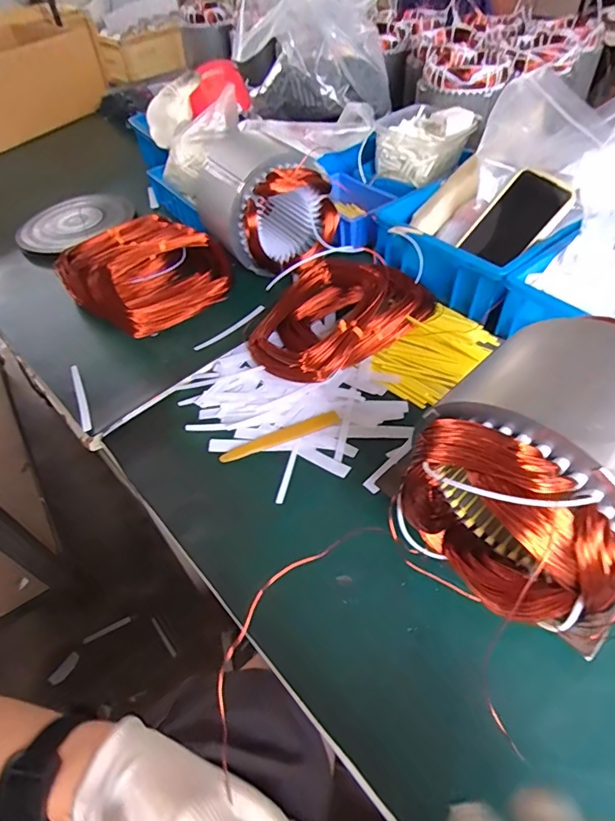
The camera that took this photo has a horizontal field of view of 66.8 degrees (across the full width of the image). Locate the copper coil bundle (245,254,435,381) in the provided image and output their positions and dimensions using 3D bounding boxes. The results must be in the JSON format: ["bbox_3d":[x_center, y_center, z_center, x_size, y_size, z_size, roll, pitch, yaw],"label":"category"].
[{"bbox_3d":[0.033,-0.118,0.566,0.210,0.060,0.139,-29,54,-18],"label":"copper coil bundle"}]

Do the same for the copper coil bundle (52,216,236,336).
[{"bbox_3d":[-0.224,-0.190,0.638,0.213,0.078,0.162,30,59,26],"label":"copper coil bundle"}]

